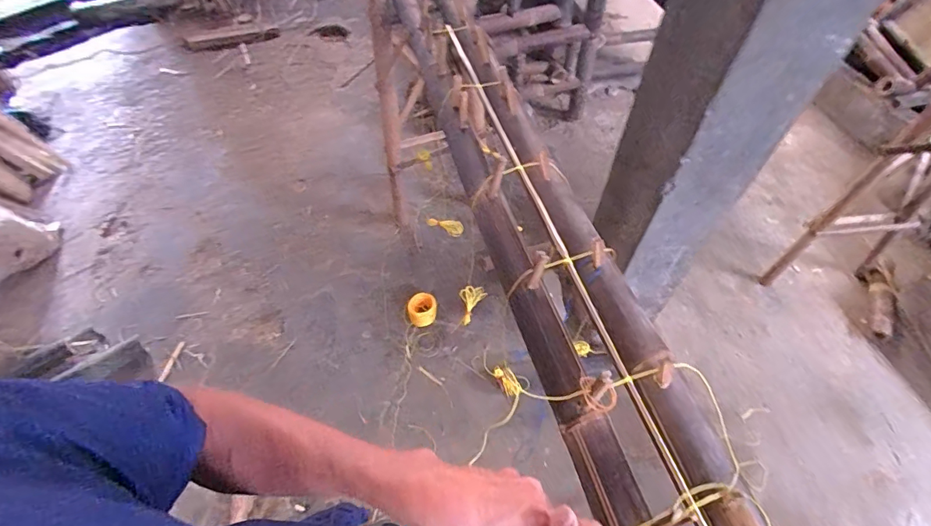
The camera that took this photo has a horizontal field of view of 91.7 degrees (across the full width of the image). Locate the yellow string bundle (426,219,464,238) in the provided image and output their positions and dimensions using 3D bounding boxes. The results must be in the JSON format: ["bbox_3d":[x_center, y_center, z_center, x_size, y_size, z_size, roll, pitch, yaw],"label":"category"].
[{"bbox_3d":[-0.053,-0.095,1.164,0.094,0.051,0.017,16,54,-9],"label":"yellow string bundle"}]

